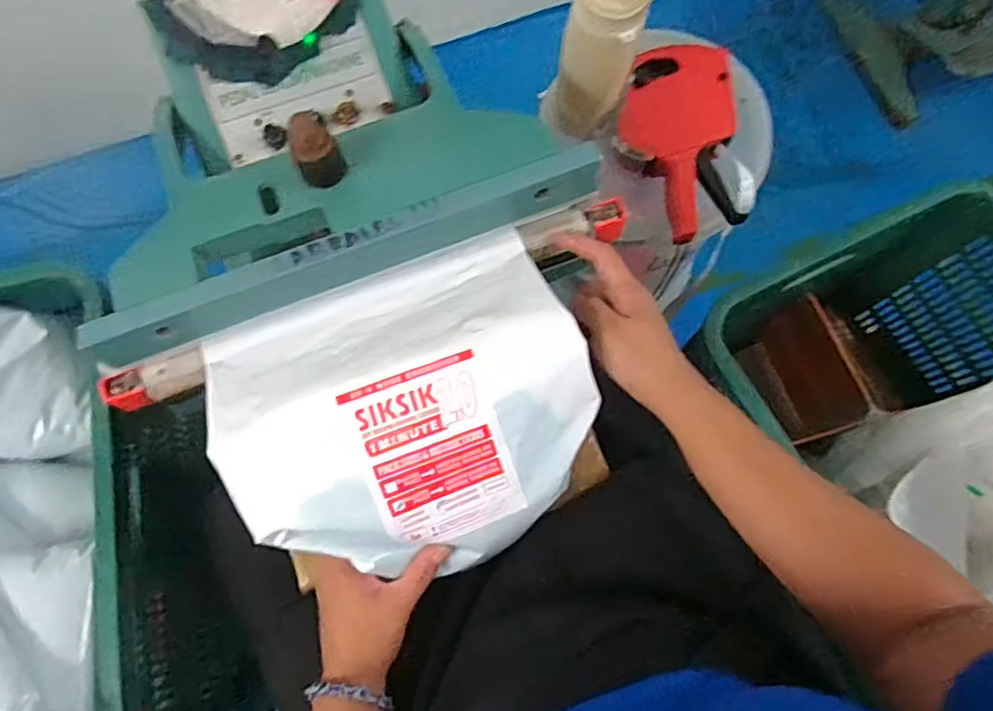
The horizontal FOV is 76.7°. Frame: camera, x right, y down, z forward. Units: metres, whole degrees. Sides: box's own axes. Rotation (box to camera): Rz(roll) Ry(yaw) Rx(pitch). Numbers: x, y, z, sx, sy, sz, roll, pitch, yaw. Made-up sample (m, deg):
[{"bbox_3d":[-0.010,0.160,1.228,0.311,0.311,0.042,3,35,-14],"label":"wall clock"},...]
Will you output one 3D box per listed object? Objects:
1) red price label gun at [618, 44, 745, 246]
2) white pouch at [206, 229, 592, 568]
[{"bbox_3d":[0.193,-0.229,0.673,0.127,0.055,0.220,0,73,0],"label":"red price label gun"},{"bbox_3d":[-0.057,0.041,0.440,0.245,0.080,0.202,-21,74,-6],"label":"white pouch"}]

